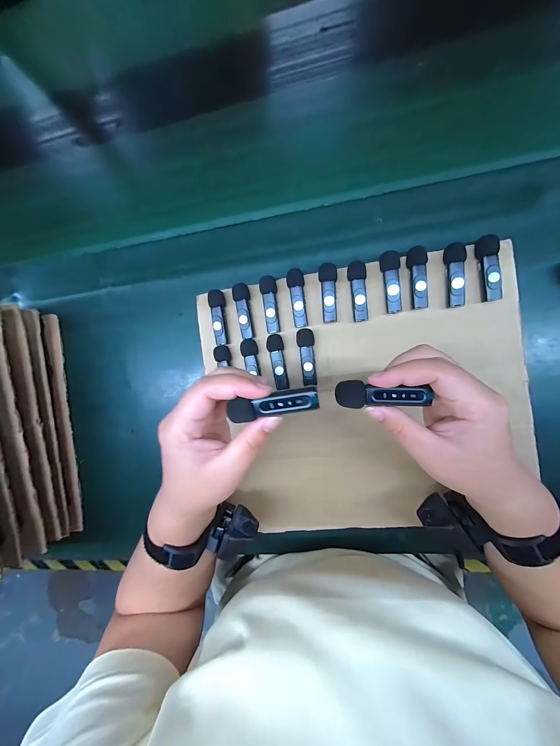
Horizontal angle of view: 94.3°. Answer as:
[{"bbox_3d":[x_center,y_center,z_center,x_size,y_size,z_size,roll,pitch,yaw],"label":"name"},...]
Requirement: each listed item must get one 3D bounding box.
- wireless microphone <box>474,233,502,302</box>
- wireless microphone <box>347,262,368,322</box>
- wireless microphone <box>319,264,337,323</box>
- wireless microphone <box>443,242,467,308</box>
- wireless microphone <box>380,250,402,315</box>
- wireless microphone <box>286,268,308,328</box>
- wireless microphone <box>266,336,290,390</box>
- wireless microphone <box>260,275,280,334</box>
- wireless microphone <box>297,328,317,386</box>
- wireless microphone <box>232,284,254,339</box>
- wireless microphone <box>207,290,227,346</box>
[{"bbox_3d":[0.213,-0.106,0.265,0.018,0.016,0.064,-10,88,9],"label":"wireless microphone"},{"bbox_3d":[0.086,-0.089,0.285,0.018,0.016,0.063,-6,89,9],"label":"wireless microphone"},{"bbox_3d":[0.054,-0.088,0.291,0.019,0.018,0.063,-1,90,9],"label":"wireless microphone"},{"bbox_3d":[0.181,-0.101,0.269,0.018,0.018,0.062,-1,90,9],"label":"wireless microphone"},{"bbox_3d":[0.118,-0.097,0.279,0.019,0.015,0.065,-2,90,9],"label":"wireless microphone"},{"bbox_3d":[0.020,-0.084,0.296,0.018,0.019,0.064,-6,89,9],"label":"wireless microphone"},{"bbox_3d":[-0.001,-0.013,0.302,0.018,0.016,0.063,-11,88,9],"label":"wireless microphone"},{"bbox_3d":[-0.011,-0.079,0.302,0.018,0.017,0.064,-6,89,9],"label":"wireless microphone"},{"bbox_3d":[0.032,-0.018,0.297,0.018,0.015,0.063,-6,89,9],"label":"wireless microphone"},{"bbox_3d":[-0.041,-0.072,0.307,0.019,0.017,0.063,-11,88,9],"label":"wireless microphone"},{"bbox_3d":[-0.073,-0.066,0.312,0.018,0.015,0.064,-3,90,9],"label":"wireless microphone"}]

